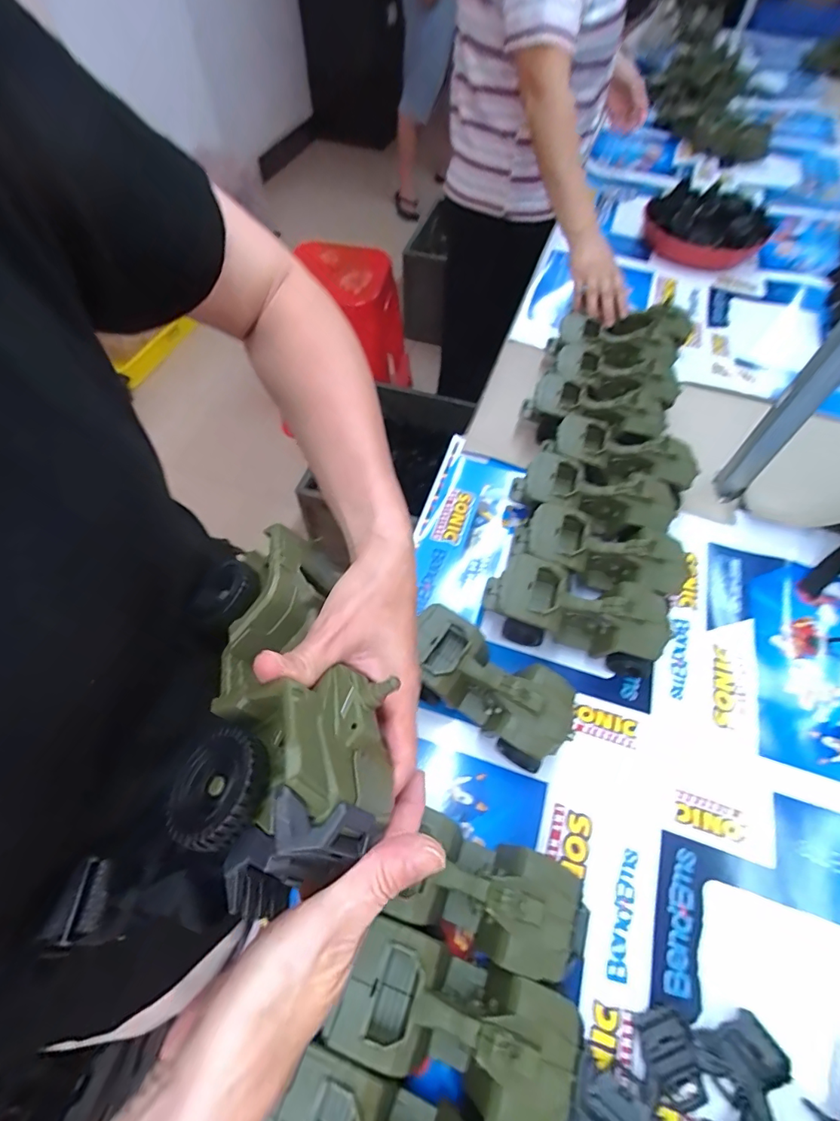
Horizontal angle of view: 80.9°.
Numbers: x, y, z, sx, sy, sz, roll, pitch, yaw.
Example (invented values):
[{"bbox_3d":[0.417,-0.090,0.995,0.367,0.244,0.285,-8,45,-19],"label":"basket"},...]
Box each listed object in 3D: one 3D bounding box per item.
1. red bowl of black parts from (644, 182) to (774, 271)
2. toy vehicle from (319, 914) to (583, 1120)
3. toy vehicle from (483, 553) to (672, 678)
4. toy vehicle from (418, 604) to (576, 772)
[{"bbox_3d":[0.594,-0.703,1.023,0.189,0.111,0.192,-29,63,-18],"label":"red bowl of black parts"},{"bbox_3d":[0.024,0.333,0.360,0.177,0.077,0.081,17,59,9],"label":"toy vehicle"},{"bbox_3d":[0.164,0.057,0.535,0.186,0.077,0.084,17,59,9],"label":"toy vehicle"},{"bbox_3d":[0.061,0.127,0.488,0.172,0.081,0.081,32,62,17],"label":"toy vehicle"}]

